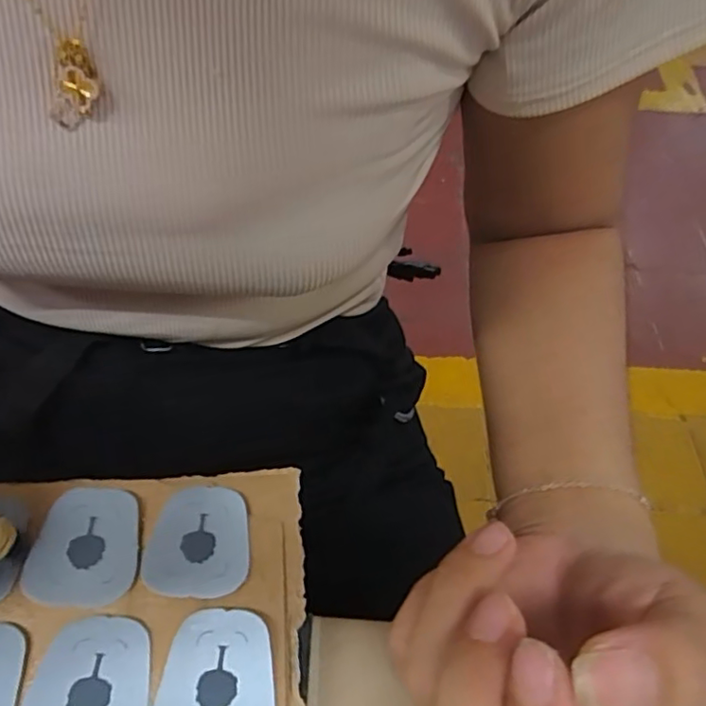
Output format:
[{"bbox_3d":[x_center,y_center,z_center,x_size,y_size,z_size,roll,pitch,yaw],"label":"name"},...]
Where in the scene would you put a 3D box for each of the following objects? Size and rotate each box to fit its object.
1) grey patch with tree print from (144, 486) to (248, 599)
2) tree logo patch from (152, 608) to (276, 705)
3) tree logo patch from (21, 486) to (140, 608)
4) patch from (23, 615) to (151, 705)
[{"bbox_3d":[-0.052,0.063,0.202,0.034,0.004,0.038,2,53,0],"label":"grey patch with tree print"},{"bbox_3d":[-0.040,0.097,0.176,0.033,0.004,0.038,4,58,-5],"label":"tree logo patch"},{"bbox_3d":[-0.088,0.063,0.198,0.033,0.004,0.038,3,53,1],"label":"tree logo patch"},{"bbox_3d":[-0.076,0.097,0.172,0.033,0.004,0.038,6,50,-9],"label":"patch"}]

